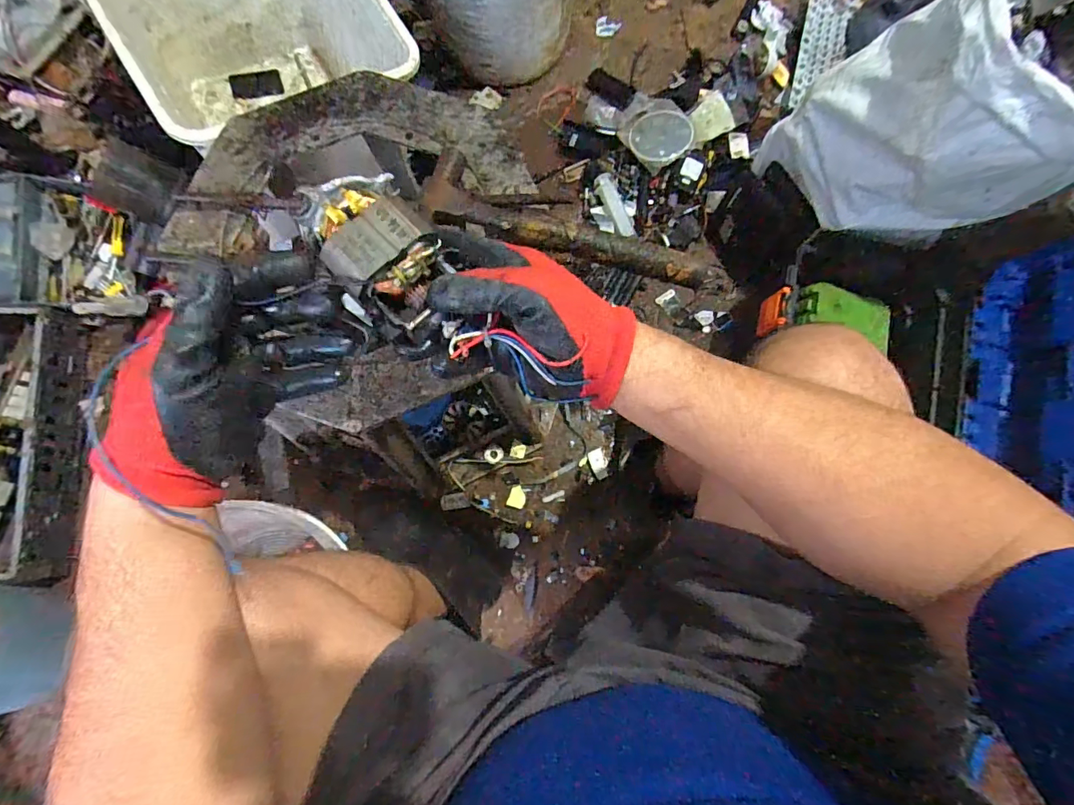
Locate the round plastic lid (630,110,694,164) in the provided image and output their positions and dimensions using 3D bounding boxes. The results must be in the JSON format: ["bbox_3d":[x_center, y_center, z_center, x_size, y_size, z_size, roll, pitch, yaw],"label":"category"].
[{"bbox_3d":[0.230,-0.501,0.892,0.107,0.015,0.121,-20,69,11],"label":"round plastic lid"}]

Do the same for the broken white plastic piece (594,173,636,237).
[{"bbox_3d":[0.145,-0.364,0.881,0.032,0.016,0.123,-28,94,-5],"label":"broken white plastic piece"}]

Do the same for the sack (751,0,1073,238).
[{"bbox_3d":[0.520,-0.360,0.575,0.300,0.284,0.253,4,80,0],"label":"sack"}]

